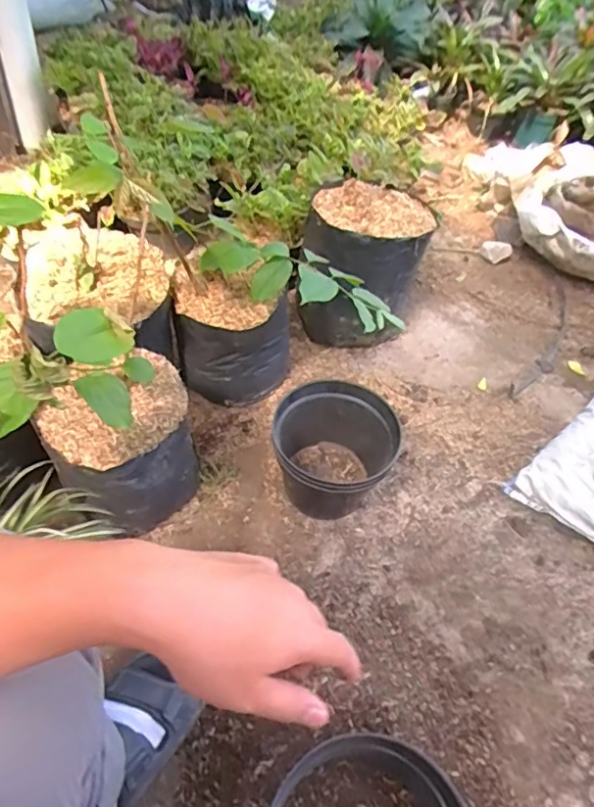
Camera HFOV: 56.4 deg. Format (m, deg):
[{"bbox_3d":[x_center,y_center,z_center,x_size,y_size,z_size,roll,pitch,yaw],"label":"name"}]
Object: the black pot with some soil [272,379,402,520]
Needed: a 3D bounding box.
[{"bbox_3d":[0.050,0.078,0.810,0.167,0.145,0.164,2,51,-2],"label":"black pot with some soil"}]

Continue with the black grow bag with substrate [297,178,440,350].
[{"bbox_3d":[0.127,-0.259,1.047,0.212,0.230,0.237,12,51,6],"label":"black grow bag with substrate"}]

